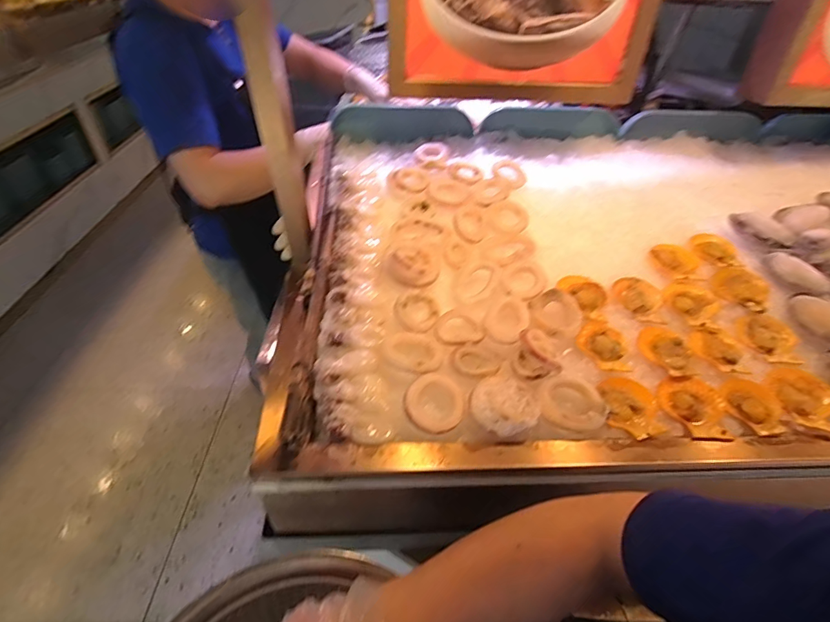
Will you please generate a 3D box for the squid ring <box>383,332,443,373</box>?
[{"bbox_3d":[-0.002,0.044,0.469,0.063,0.011,0.043,20,46,17],"label":"squid ring"}]

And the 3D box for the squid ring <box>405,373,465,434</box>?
[{"bbox_3d":[0.021,0.093,0.437,0.058,0.004,0.059,4,65,-8],"label":"squid ring"}]

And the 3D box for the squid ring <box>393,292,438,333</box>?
[{"bbox_3d":[0.001,0.000,0.509,0.051,0.007,0.051,5,63,-10],"label":"squid ring"}]

